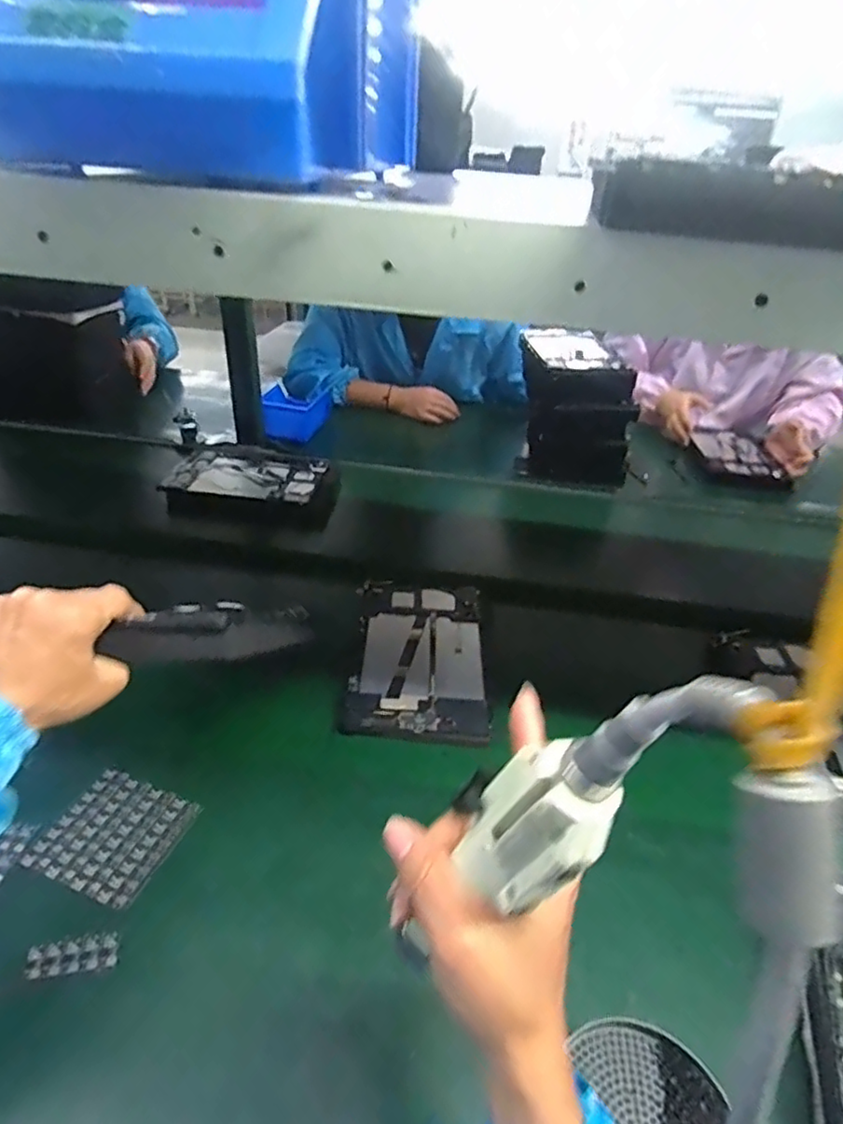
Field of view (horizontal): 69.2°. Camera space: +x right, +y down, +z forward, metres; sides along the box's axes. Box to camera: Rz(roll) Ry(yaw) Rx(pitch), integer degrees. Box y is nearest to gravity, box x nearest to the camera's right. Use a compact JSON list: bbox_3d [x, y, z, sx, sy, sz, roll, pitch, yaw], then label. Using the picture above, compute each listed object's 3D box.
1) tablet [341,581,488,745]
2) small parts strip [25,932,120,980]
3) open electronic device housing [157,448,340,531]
[{"bbox_3d":[-0.005,0.104,0.698,0.147,0.011,0.247,4,34,-2],"label":"tablet"},{"bbox_3d":[-0.244,0.275,0.428,0.060,0.004,0.023,-3,34,-10],"label":"small parts strip"},{"bbox_3d":[-0.271,-0.133,1.016,0.257,0.035,0.199,7,39,1],"label":"open electronic device housing"}]

